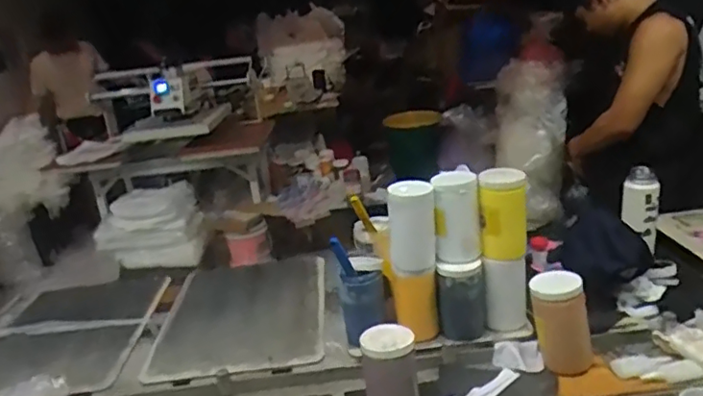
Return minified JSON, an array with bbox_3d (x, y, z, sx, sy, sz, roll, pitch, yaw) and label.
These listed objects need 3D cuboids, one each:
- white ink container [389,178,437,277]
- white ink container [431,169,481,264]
[{"bbox_3d":[0.123,0.069,1.216,0.094,0.185,0.090,-2,19,12],"label":"white ink container"},{"bbox_3d":[0.222,0.036,1.260,0.090,0.173,0.096,-3,19,10],"label":"white ink container"}]

